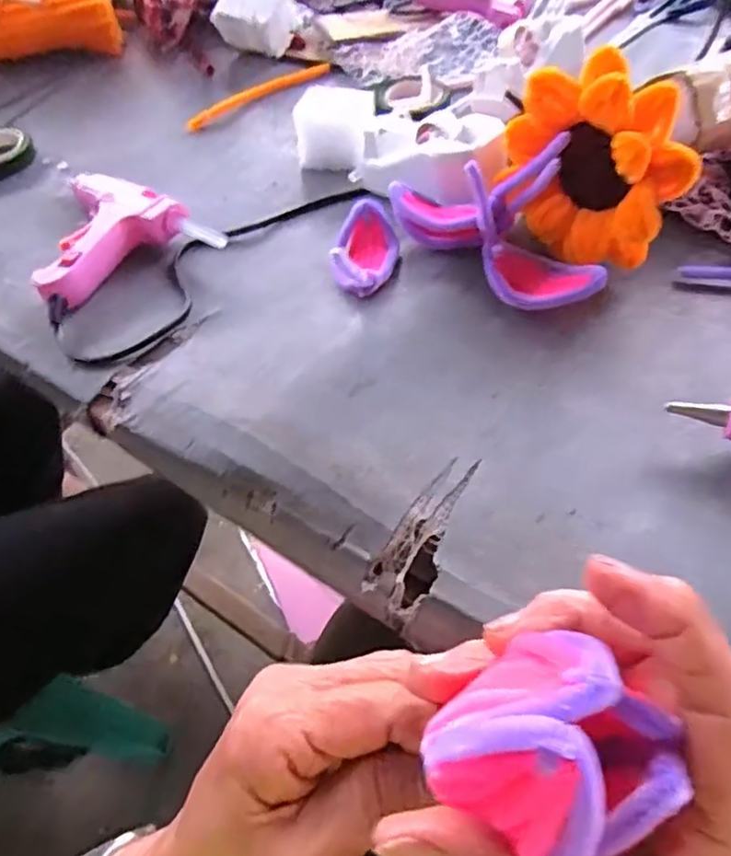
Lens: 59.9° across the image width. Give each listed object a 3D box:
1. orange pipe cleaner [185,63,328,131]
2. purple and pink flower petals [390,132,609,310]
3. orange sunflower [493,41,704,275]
[{"bbox_3d":[-0.092,-0.291,0.553,0.146,0.010,0.013,-36,58,-21],"label":"orange pipe cleaner"},{"bbox_3d":[0.074,-0.119,0.362,0.141,0.059,0.056,36,63,25],"label":"purple and pink flower petals"},{"bbox_3d":[0.124,-0.142,0.348,0.034,0.099,0.098,-32,59,-19],"label":"orange sunflower"}]

